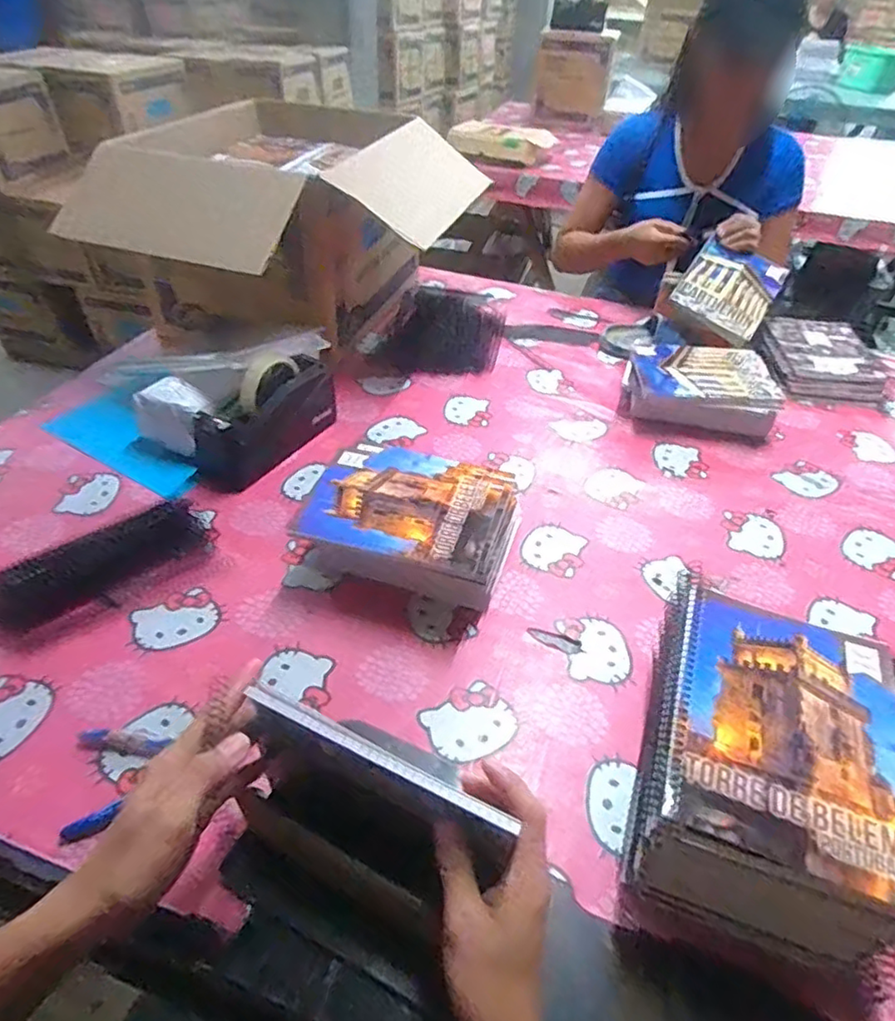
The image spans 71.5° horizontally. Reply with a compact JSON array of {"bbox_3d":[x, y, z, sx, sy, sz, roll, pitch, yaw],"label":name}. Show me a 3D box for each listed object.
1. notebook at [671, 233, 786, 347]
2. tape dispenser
[{"bbox_3d":[0.475,-0.375,1.052,0.147,0.025,0.182,33,68,8],"label":"notebook"},{"bbox_3d":[-0.238,-0.123,0.812,0.070,0.112,0.210,26,47,23],"label":"tape dispenser"}]

